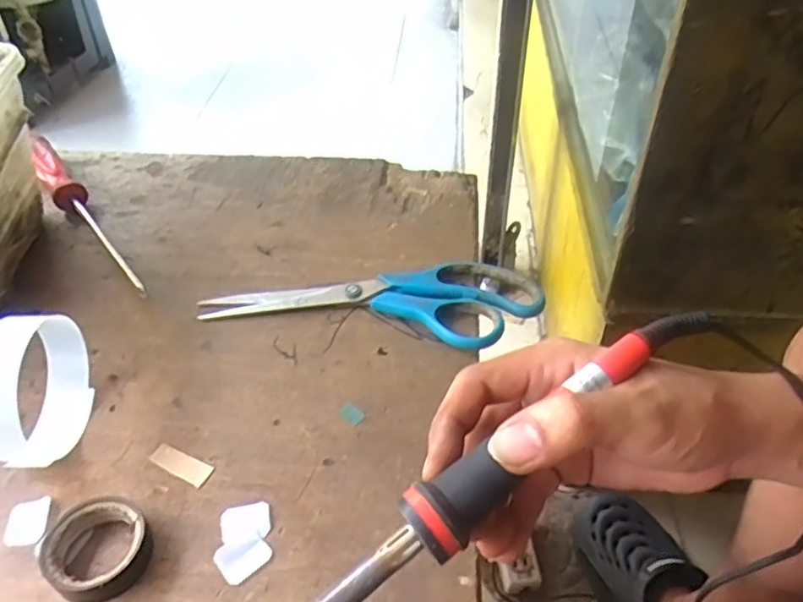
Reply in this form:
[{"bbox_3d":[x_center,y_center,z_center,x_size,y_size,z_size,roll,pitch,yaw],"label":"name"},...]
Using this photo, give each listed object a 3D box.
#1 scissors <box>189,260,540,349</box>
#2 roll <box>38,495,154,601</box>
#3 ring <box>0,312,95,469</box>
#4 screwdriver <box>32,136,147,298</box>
[{"bbox_3d":[-0.019,-0.005,0.444,0.226,0.017,0.077,7,44,10],"label":"scissors"},{"bbox_3d":[-0.149,0.122,0.314,0.046,0.017,0.047,-1,43,1],"label":"roll"},{"bbox_3d":[-0.202,0.047,0.350,0.031,0.066,0.078,-5,43,-3],"label":"ring"},{"bbox_3d":[-0.263,-0.073,0.514,0.025,0.025,0.217,-30,56,-26],"label":"screwdriver"}]

